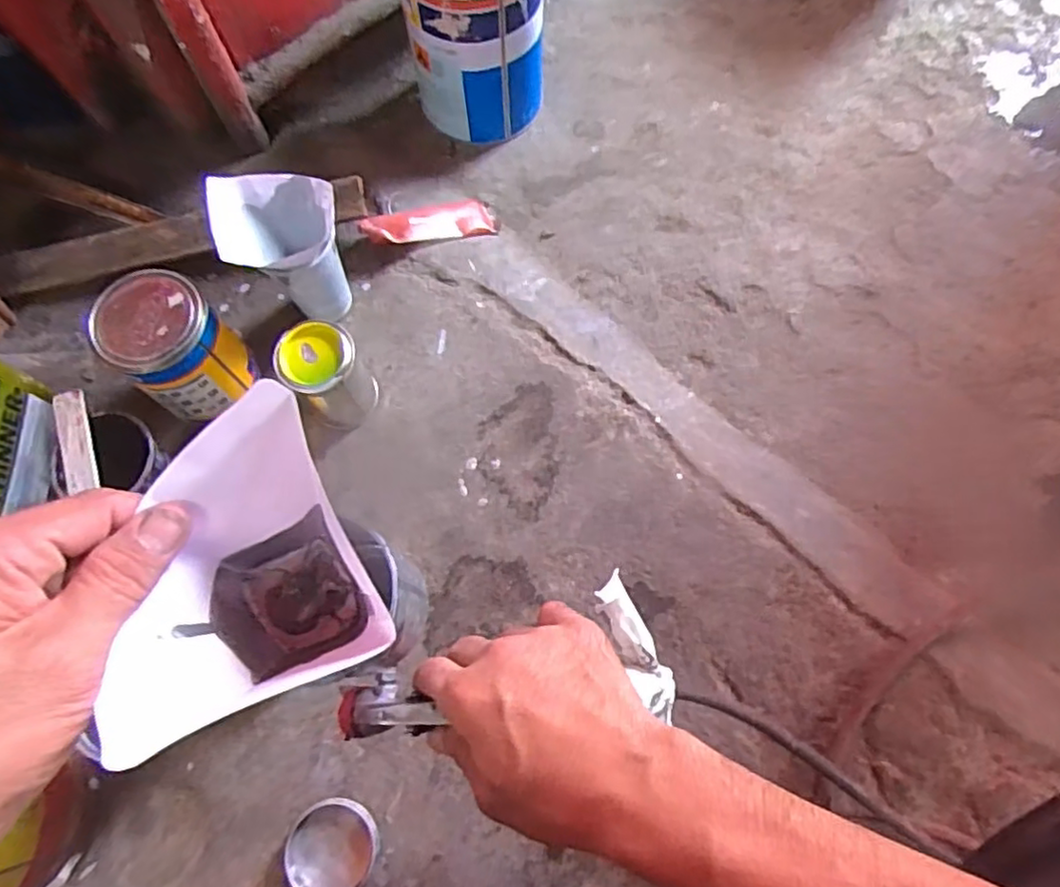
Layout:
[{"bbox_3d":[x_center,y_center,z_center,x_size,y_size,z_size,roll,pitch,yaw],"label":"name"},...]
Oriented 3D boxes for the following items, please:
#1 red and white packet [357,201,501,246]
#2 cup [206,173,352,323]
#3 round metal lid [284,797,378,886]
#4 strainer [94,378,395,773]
[{"bbox_3d":[-0.118,-0.264,0.793,0.163,0.017,0.056,-18,71,-27],"label":"red and white packet"},{"bbox_3d":[-0.239,-0.188,0.680,0.106,0.160,0.089,-14,71,-3],"label":"cup"},{"bbox_3d":[-0.171,0.350,0.573,0.073,0.020,0.076,0,72,1],"label":"round metal lid"},{"bbox_3d":[-0.118,0.052,0.265,0.090,0.077,0.108,-23,73,-7],"label":"strainer"}]

